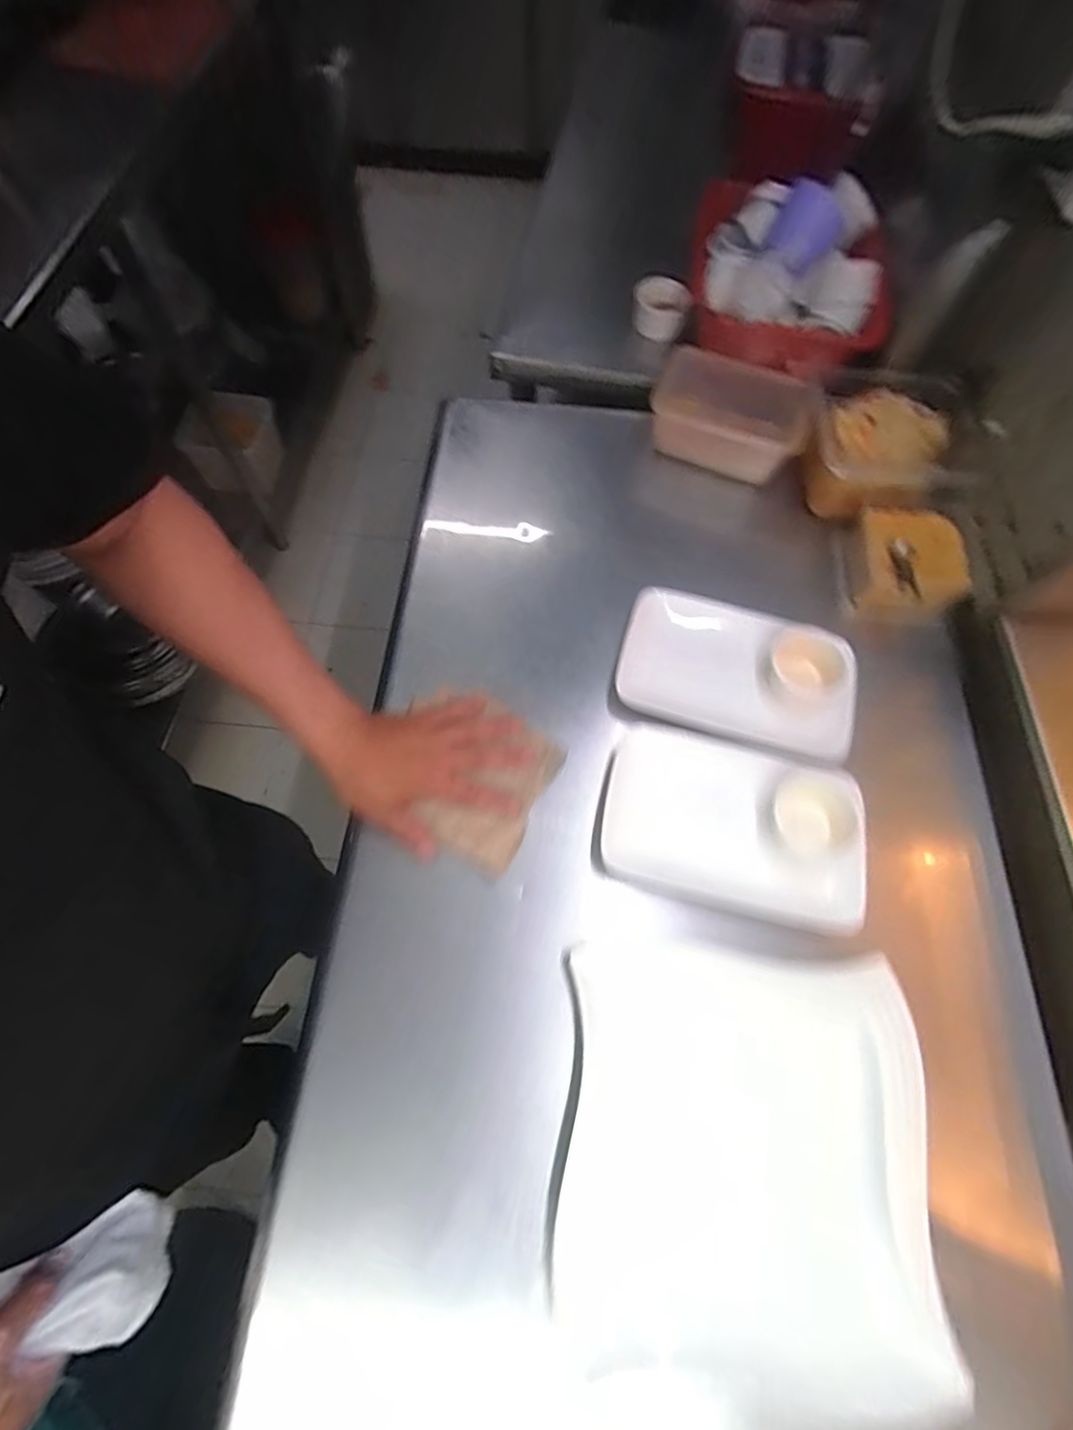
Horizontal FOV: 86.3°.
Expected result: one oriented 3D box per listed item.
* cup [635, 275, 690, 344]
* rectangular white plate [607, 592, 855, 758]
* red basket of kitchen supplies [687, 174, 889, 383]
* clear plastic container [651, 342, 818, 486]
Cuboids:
[{"bbox_3d":[0.159,-0.502,0.708,0.072,0.046,0.055,33,68,12],"label":"cup"},{"bbox_3d":[0.199,-0.048,0.562,0.225,0.026,0.143,17,66,5],"label":"rectangular white plate"},{"bbox_3d":[0.293,-0.530,0.674,0.196,0.084,0.267,7,66,0],"label":"red basket of kitchen supplies"},{"bbox_3d":[0.231,-0.367,0.706,0.191,0.081,0.124,24,67,8],"label":"clear plastic container"}]

